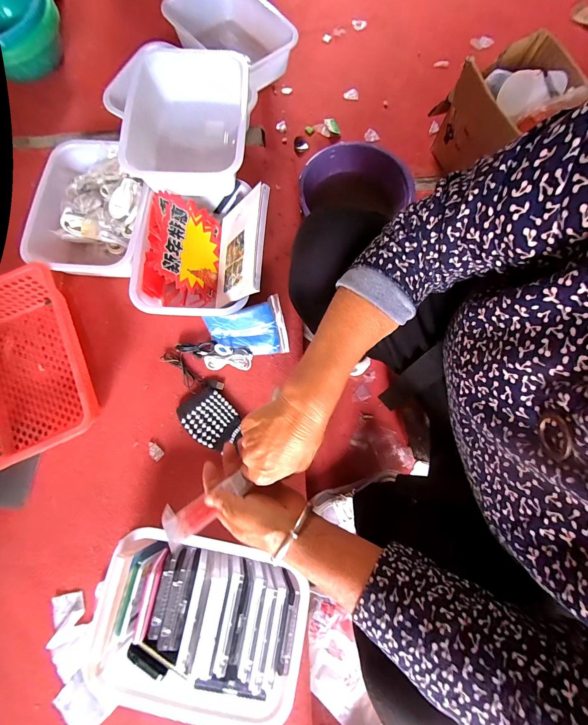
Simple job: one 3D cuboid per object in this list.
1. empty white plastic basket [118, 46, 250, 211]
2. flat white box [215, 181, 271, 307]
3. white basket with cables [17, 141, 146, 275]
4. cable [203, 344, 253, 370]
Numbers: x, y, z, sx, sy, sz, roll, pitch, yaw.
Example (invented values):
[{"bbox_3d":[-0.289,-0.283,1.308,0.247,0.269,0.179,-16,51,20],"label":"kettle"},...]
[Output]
[{"bbox_3d":[-0.198,-0.447,0.553,0.216,0.083,0.263,0,77,0],"label":"empty white plastic basket"},{"bbox_3d":[-0.104,-0.210,0.537,0.016,0.139,0.201,12,77,-42],"label":"flat white box"},{"bbox_3d":[-0.394,-0.301,0.584,0.215,0.073,0.285,7,79,3],"label":"white basket with cables"},{"bbox_3d":[-0.125,-0.009,0.542,0.089,0.027,0.043,2,78,2],"label":"cable"}]

